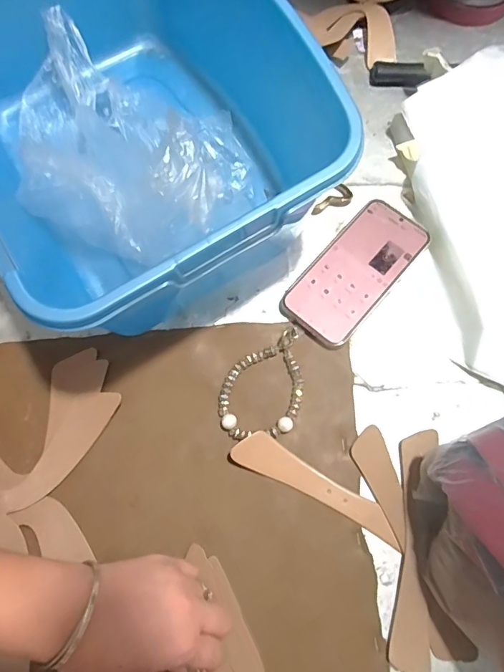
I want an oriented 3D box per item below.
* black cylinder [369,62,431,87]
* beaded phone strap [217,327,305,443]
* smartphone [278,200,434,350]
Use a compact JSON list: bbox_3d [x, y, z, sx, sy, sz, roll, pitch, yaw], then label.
[{"bbox_3d":[0.167,-0.297,0.494,0.063,0.020,0.019,7,75,1],"label":"black cylinder"},{"bbox_3d":[0.008,0.043,0.402,0.077,0.009,0.099,-2,76,-1],"label":"beaded phone strap"},{"bbox_3d":[0.103,-0.064,0.430,0.075,0.014,0.159,40,79,9],"label":"smartphone"}]

